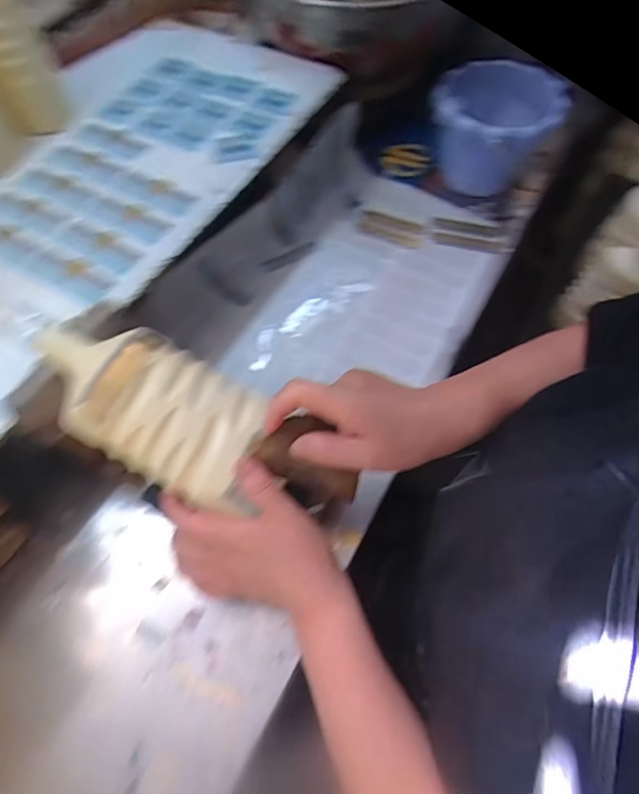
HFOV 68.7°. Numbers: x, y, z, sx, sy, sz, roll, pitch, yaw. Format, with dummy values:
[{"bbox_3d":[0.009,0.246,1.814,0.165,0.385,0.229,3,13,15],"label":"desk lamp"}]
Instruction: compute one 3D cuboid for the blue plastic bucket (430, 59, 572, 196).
[{"bbox_3d":[0.232,-0.372,0.639,0.166,0.103,0.195,17,64,6],"label":"blue plastic bucket"}]

